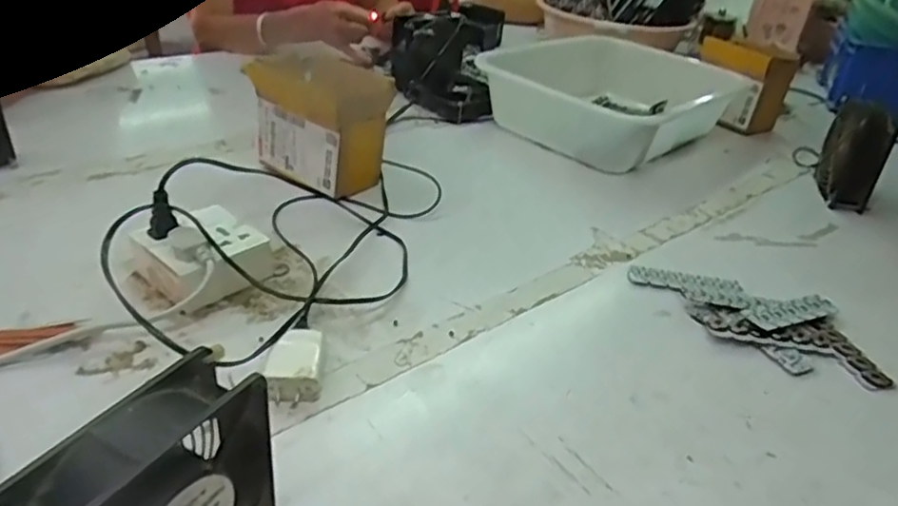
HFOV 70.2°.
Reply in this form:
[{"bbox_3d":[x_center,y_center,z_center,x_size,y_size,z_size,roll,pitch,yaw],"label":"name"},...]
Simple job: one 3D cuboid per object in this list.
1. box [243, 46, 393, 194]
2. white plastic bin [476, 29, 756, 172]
[{"bbox_3d":[-0.149,-0.152,0.737,0.140,0.128,0.099,29,39,32],"label":"box"},{"bbox_3d":[0.245,-0.228,0.943,0.364,0.121,0.235,-22,42,-38],"label":"white plastic bin"}]

